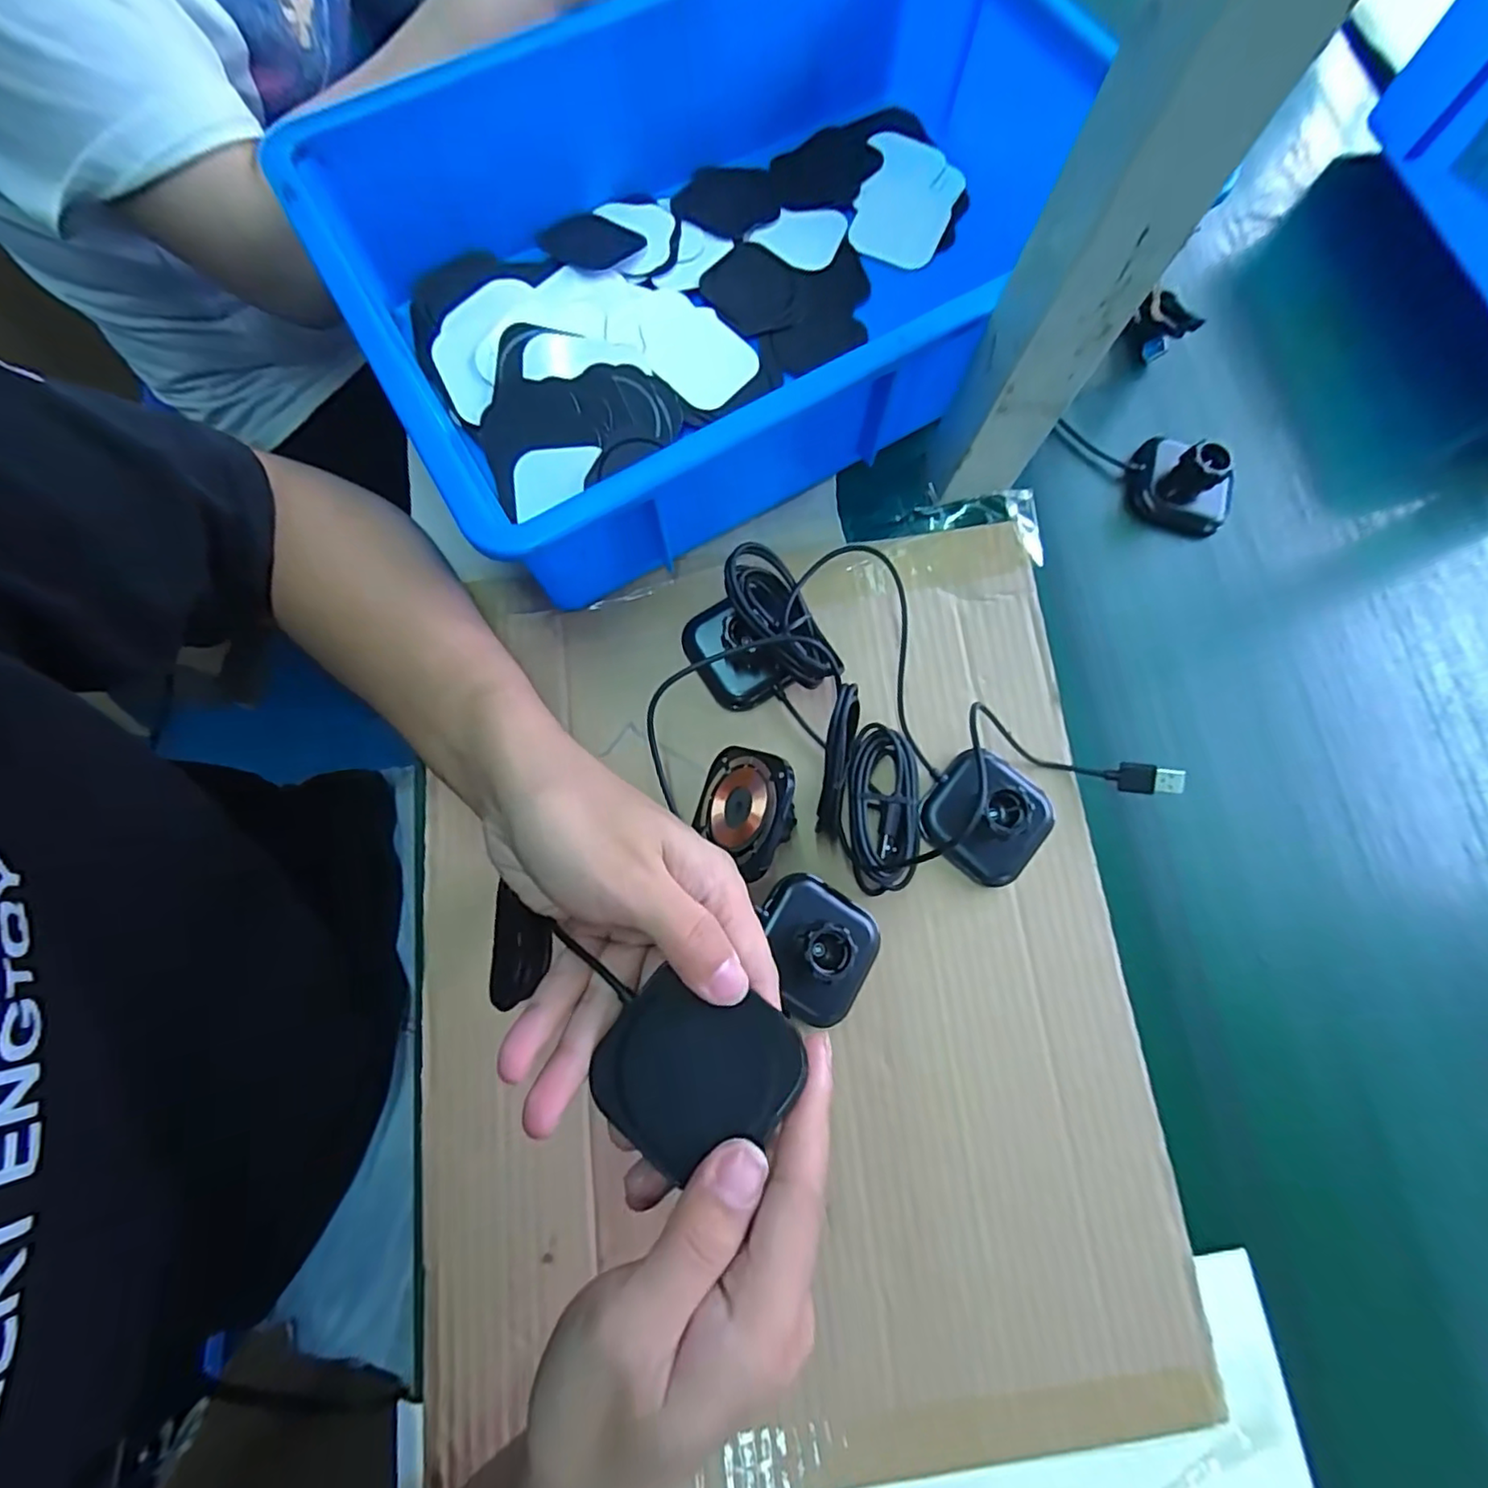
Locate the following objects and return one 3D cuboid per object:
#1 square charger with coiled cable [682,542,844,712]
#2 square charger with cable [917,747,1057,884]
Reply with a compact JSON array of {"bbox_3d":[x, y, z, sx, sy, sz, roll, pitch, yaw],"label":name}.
[{"bbox_3d":[0.006,-0.054,0.326,0.063,0.048,0.071,-29,79,-8],"label":"square charger with coiled cable"},{"bbox_3d":[0.125,0.034,0.315,0.060,0.027,0.059,37,79,7],"label":"square charger with cable"}]

